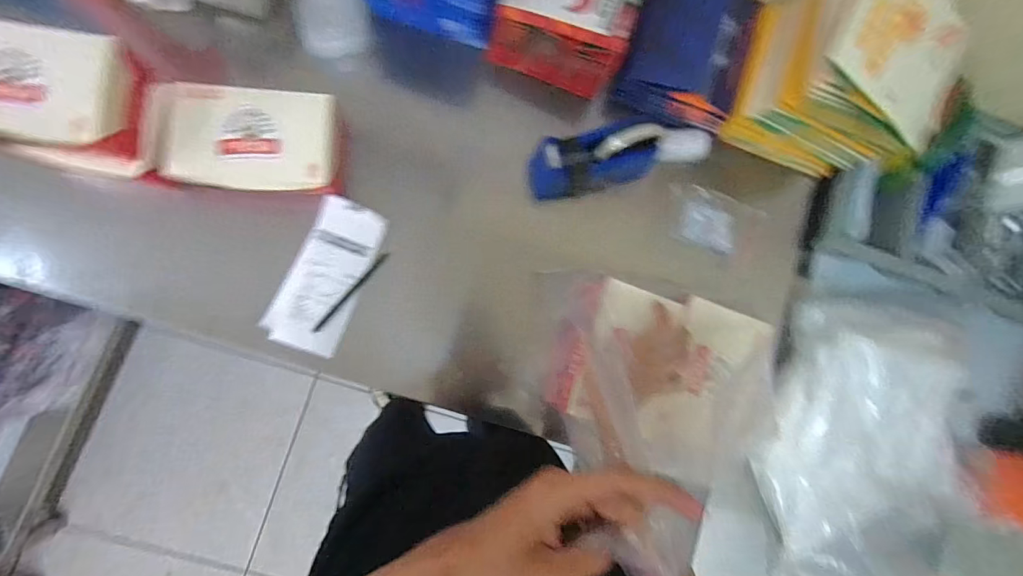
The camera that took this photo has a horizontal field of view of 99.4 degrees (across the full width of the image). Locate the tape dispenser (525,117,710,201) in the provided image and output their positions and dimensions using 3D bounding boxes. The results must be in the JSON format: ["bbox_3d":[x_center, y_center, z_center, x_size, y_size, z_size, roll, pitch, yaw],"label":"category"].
[{"bbox_3d":[0.125,-0.172,0.561,0.196,0.076,0.067,-12,88,-8],"label":"tape dispenser"}]

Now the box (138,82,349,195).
[{"bbox_3d":[-0.316,-0.174,0.529,0.213,0.070,0.115,2,86,-7],"label":"box"}]

